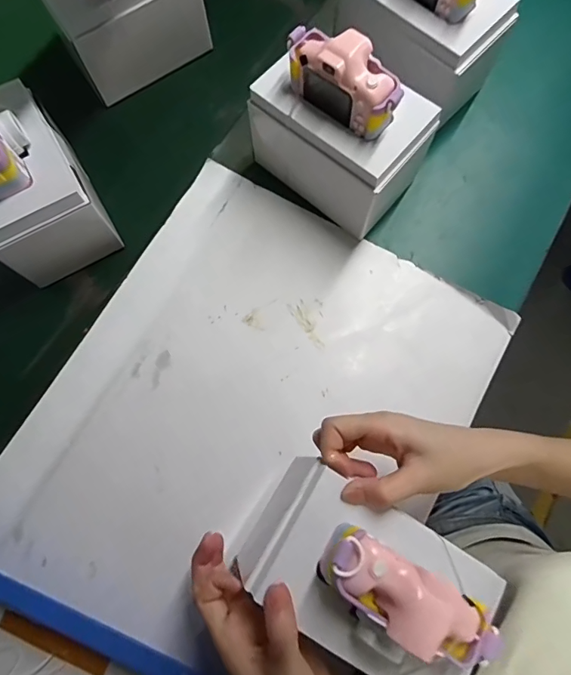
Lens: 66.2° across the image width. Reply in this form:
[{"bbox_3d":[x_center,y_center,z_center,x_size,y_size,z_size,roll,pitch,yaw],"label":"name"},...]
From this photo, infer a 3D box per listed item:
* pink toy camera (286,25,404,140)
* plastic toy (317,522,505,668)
[{"bbox_3d":[0.046,-0.202,0.343,0.096,0.051,0.034,35,69,13],"label":"pink toy camera"},{"bbox_3d":[0.064,0.147,0.237,0.102,0.034,0.046,28,67,10],"label":"plastic toy"}]

